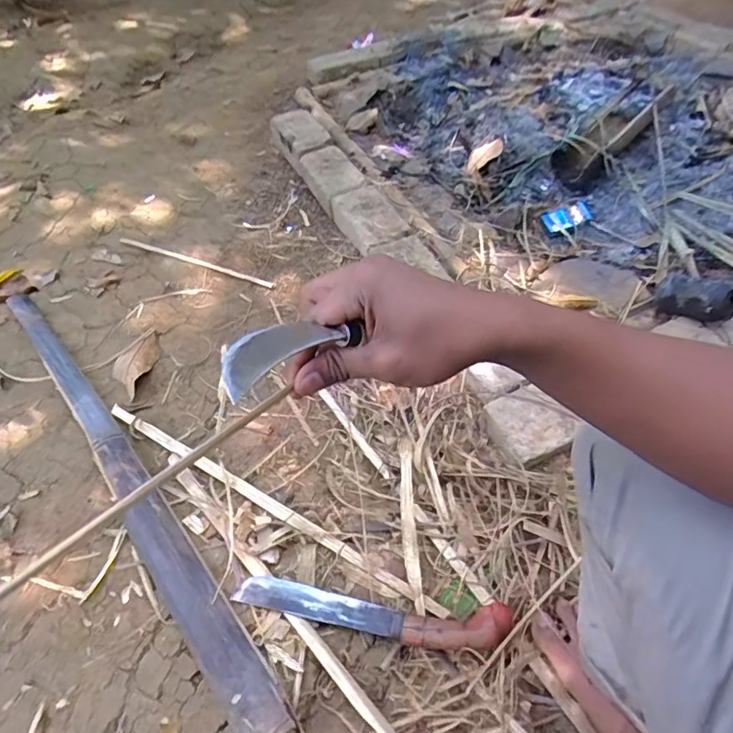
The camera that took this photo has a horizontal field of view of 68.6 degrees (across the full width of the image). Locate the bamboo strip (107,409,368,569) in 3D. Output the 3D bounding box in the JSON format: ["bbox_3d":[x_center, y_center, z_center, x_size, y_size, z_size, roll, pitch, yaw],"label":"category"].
[{"bbox_3d":[-0.225,0.165,0.831,0.529,0.005,0.021,25,56,24],"label":"bamboo strip"}]

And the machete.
[{"bbox_3d":[0.000,0.304,0.667,0.340,0.036,0.054,5,50,10],"label":"machete"}]

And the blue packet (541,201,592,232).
[{"bbox_3d":[0.453,-0.336,1.224,0.107,0.028,0.061,-14,50,-6],"label":"blue packet"}]

